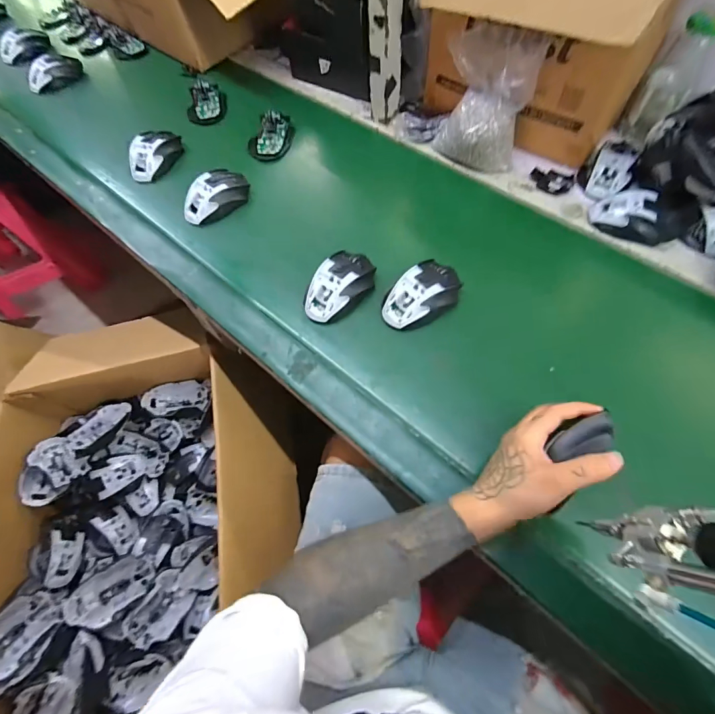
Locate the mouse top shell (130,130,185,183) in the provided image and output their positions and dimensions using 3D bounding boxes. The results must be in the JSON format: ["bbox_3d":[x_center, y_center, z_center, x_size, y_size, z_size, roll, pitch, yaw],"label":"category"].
[{"bbox_3d":[-0.359,-0.361,0.681,0.056,0.038,0.109,29,69,16],"label":"mouse top shell"}]

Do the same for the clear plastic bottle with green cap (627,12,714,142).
[{"bbox_3d":[0.463,-0.403,0.583,0.059,0.171,0.060,-32,66,-12],"label":"clear plastic bottle with green cap"}]

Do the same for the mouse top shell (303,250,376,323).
[{"bbox_3d":[-0.025,-0.100,0.529,0.065,0.031,0.112,32,70,17],"label":"mouse top shell"}]

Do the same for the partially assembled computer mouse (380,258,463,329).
[{"bbox_3d":[0.086,-0.085,0.517,0.115,0.033,0.063,-39,68,-15],"label":"partially assembled computer mouse"}]

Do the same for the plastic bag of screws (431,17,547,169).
[{"bbox_3d":[0.189,-0.382,0.581,0.132,0.153,0.106,15,66,11],"label":"plastic bag of screws"}]

